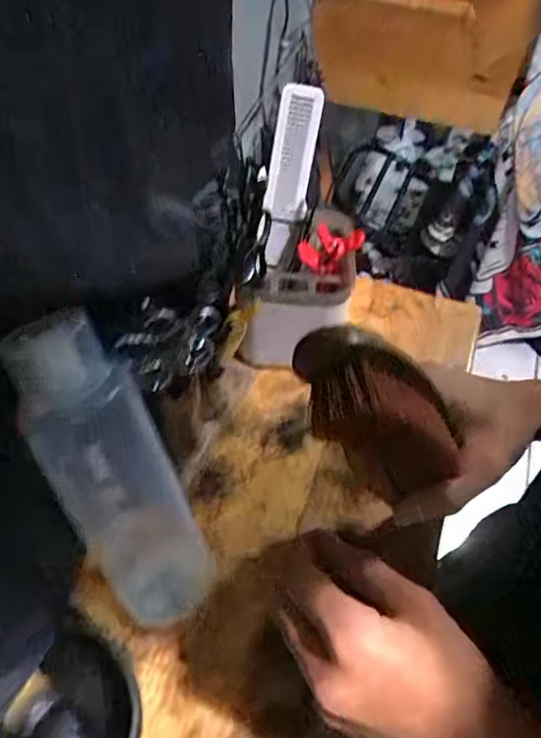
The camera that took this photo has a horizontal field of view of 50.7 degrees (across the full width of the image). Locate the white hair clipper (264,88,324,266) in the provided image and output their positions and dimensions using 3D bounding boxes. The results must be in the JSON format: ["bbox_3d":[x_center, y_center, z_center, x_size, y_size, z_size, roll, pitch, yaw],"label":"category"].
[{"bbox_3d":[0.014,-0.148,0.445,0.029,0.133,0.022,15,27,9],"label":"white hair clipper"}]

